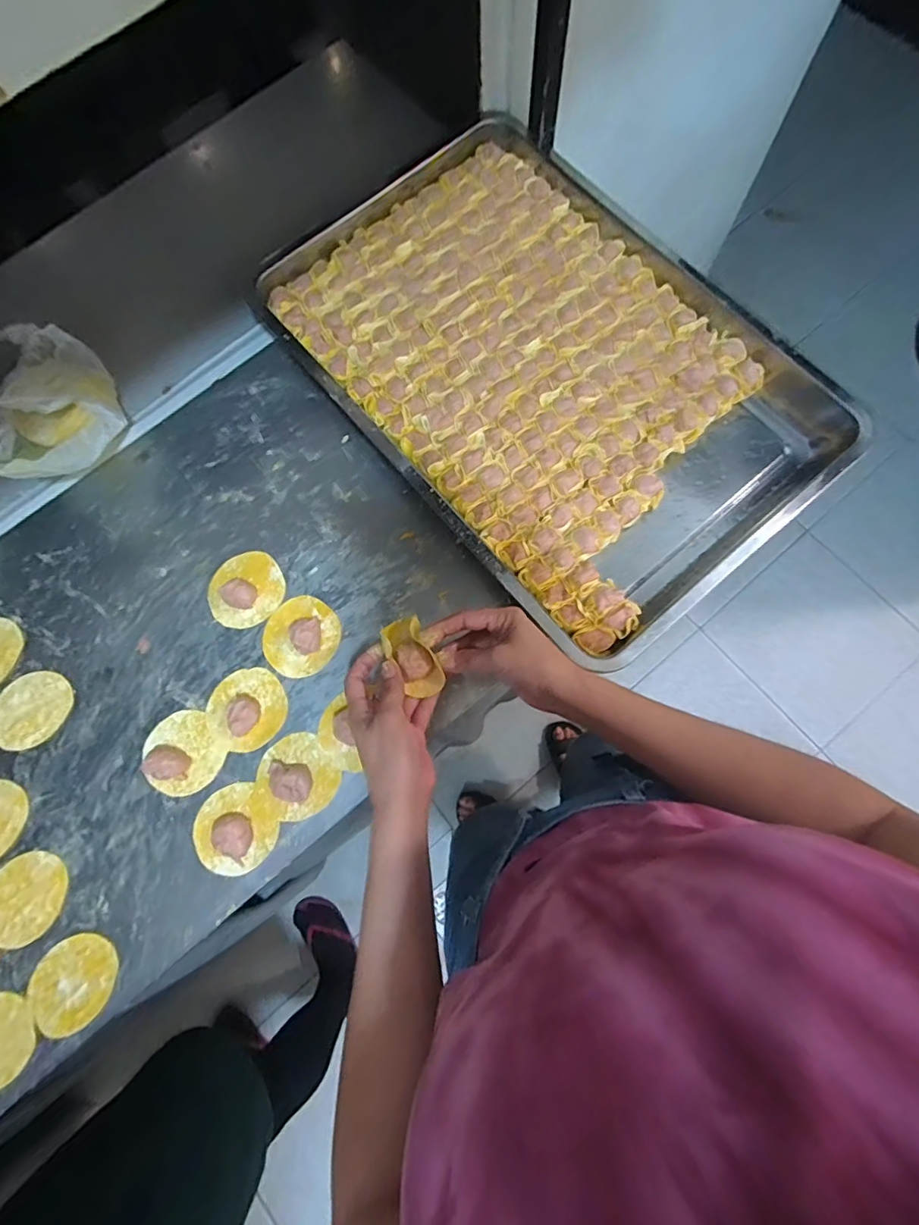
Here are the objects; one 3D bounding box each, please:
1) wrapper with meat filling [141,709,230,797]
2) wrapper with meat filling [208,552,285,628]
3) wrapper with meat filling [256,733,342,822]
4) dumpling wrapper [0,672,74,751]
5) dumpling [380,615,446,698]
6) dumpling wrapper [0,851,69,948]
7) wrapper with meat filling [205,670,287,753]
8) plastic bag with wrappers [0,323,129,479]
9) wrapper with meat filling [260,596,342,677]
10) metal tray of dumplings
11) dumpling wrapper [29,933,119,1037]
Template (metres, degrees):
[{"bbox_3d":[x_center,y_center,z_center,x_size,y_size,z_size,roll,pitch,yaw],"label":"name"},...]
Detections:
[{"bbox_3d":[-0.278,0.139,0.516,0.071,0.022,0.078,0,76,1],"label":"wrapper with meat filling"},{"bbox_3d":[-0.229,-0.027,0.552,0.079,0.025,0.077,0,76,1],"label":"wrapper with meat filling"},{"bbox_3d":[-0.159,0.159,0.507,0.072,0.020,0.078,0,76,1],"label":"wrapper with meat filling"},{"bbox_3d":[-0.442,0.101,0.540,0.081,0.005,0.072,-25,78,-6],"label":"dumpling wrapper"},{"bbox_3d":[-0.041,0.036,0.453,0.035,0.020,0.072,-29,68,-6],"label":"dumpling"},{"bbox_3d":[-0.414,0.271,0.499,0.071,0.004,0.080,33,76,6],"label":"dumpling wrapper"},{"bbox_3d":[-0.216,0.095,0.521,0.078,0.027,0.078,0,76,1],"label":"wrapper with meat filling"},{"bbox_3d":[-0.432,-0.216,0.558,0.128,0.101,0.161,-39,79,-8],"label":"plastic bag with wrappers"},{"bbox_3d":[-0.166,0.021,0.536,0.079,0.026,0.080,0,76,1],"label":"wrapper with meat filling"},{"bbox_3d":[0.085,-0.272,0.583,0.393,0.062,0.599,-39,79,-8],"label":"metal tray of dumplings"},{"bbox_3d":[-0.352,0.338,0.478,0.081,0.005,0.073,-30,78,-6],"label":"dumpling wrapper"}]

